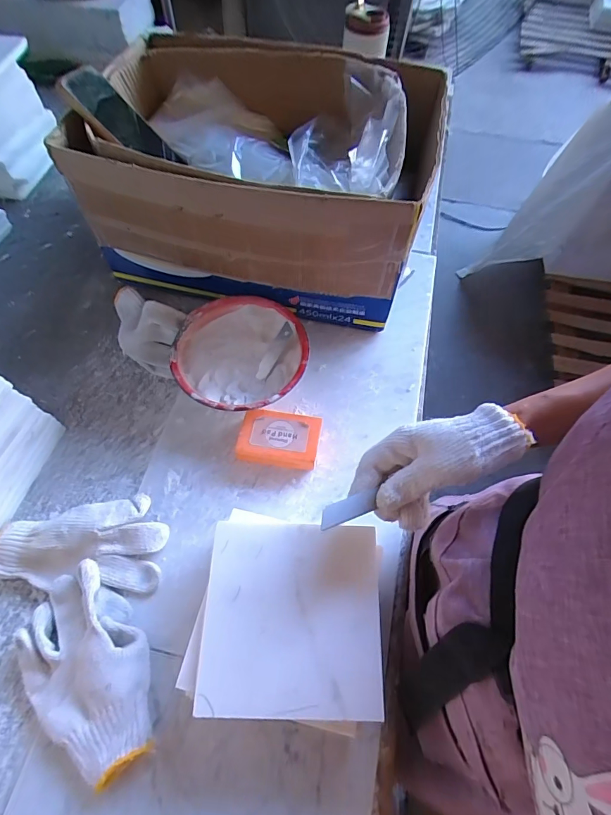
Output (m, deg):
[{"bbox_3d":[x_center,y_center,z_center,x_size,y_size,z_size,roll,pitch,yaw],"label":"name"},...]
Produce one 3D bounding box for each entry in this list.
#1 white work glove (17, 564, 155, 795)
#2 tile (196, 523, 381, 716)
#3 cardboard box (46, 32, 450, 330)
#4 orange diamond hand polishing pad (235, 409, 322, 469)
[{"bbox_3d":[-0.203,0.243,0.381,0.105,0.034,0.169,-39,71,-20],"label":"white work glove"},{"bbox_3d":[-0.010,0.181,0.364,0.151,0.007,0.151,3,63,-2],"label":"tile"},{"bbox_3d":[-0.049,-0.335,0.584,0.408,0.229,0.363,15,63,4],"label":"cardboard box"},{"bbox_3d":[-0.031,0.038,0.494,0.091,0.033,0.061,11,63,2],"label":"orange diamond hand polishing pad"}]

